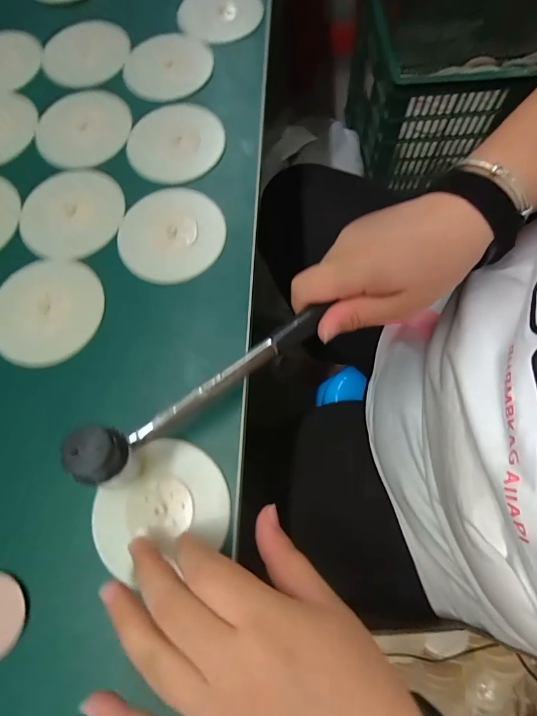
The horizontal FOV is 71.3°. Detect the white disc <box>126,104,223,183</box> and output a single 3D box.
[{"bbox_3d":[-0.083,-0.194,0.336,0.077,0.011,0.087,28,74,9],"label":"white disc"}]

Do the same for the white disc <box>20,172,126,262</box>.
[{"bbox_3d":[-0.165,-0.121,0.313,0.085,0.005,0.081,0,72,1],"label":"white disc"}]

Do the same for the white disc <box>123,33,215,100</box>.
[{"bbox_3d":[-0.098,-0.291,0.371,0.084,0.009,0.083,0,72,1],"label":"white disc"}]

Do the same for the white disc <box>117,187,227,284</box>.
[{"bbox_3d":[-0.078,-0.102,0.304,0.088,0.007,0.077,-42,76,-12],"label":"white disc"}]

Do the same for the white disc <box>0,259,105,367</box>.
[{"bbox_3d":[-0.170,-0.036,0.288,0.082,0.004,0.085,0,70,0],"label":"white disc"}]

